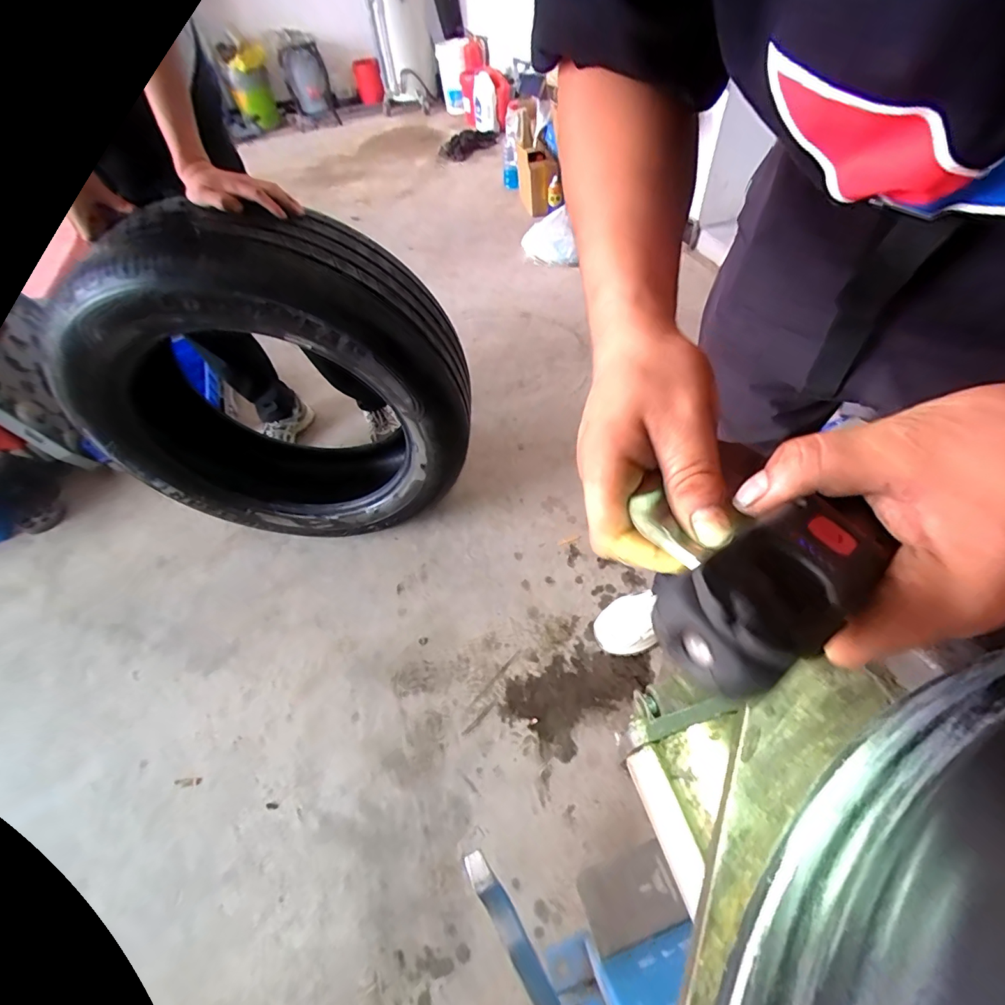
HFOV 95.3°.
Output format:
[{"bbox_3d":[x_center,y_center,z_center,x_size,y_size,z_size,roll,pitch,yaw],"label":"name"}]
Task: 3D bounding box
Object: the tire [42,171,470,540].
[{"bbox_3d":[-0.394,-0.194,0.885,0.636,0.637,0.266,-3,53,3],"label":"tire"}]

